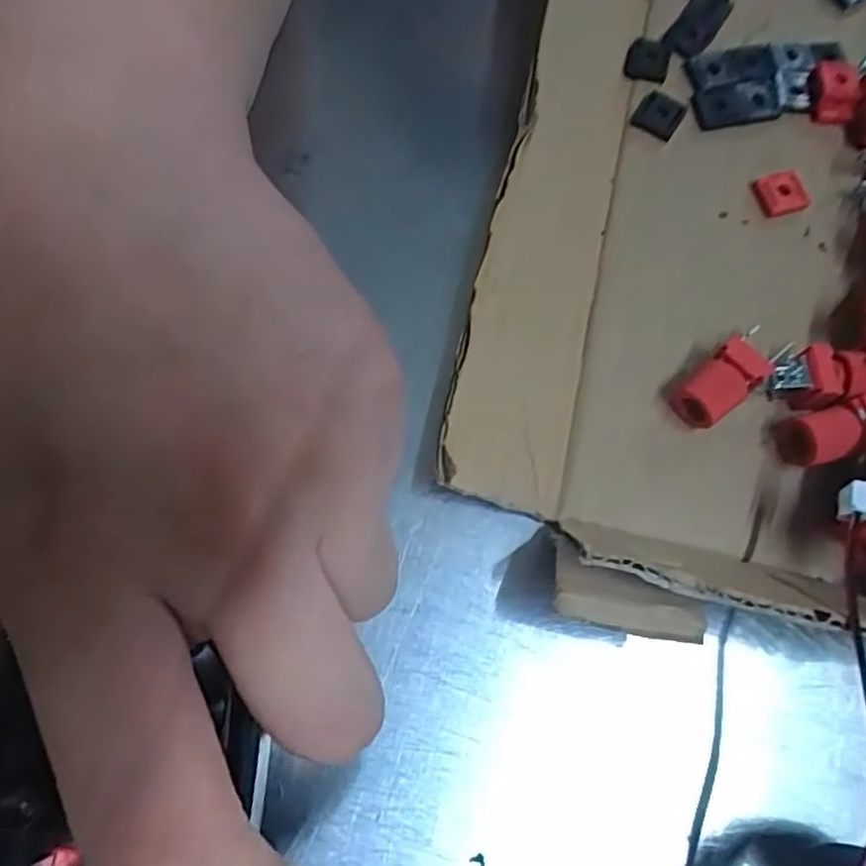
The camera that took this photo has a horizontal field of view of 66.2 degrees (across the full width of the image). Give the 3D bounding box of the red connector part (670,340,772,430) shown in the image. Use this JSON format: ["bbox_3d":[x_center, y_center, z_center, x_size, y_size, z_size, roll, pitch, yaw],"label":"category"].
[{"bbox_3d":[0.076,-0.012,0.178,0.025,0.014,0.014,-41,78,-13],"label":"red connector part"}]

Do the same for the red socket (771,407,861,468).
[{"bbox_3d":[0.102,0.002,0.176,0.016,0.013,0.013,-7,71,-6],"label":"red socket"}]

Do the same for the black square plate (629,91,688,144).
[{"bbox_3d":[0.073,-0.102,0.213,0.013,0.004,0.014,33,74,8],"label":"black square plate"}]

